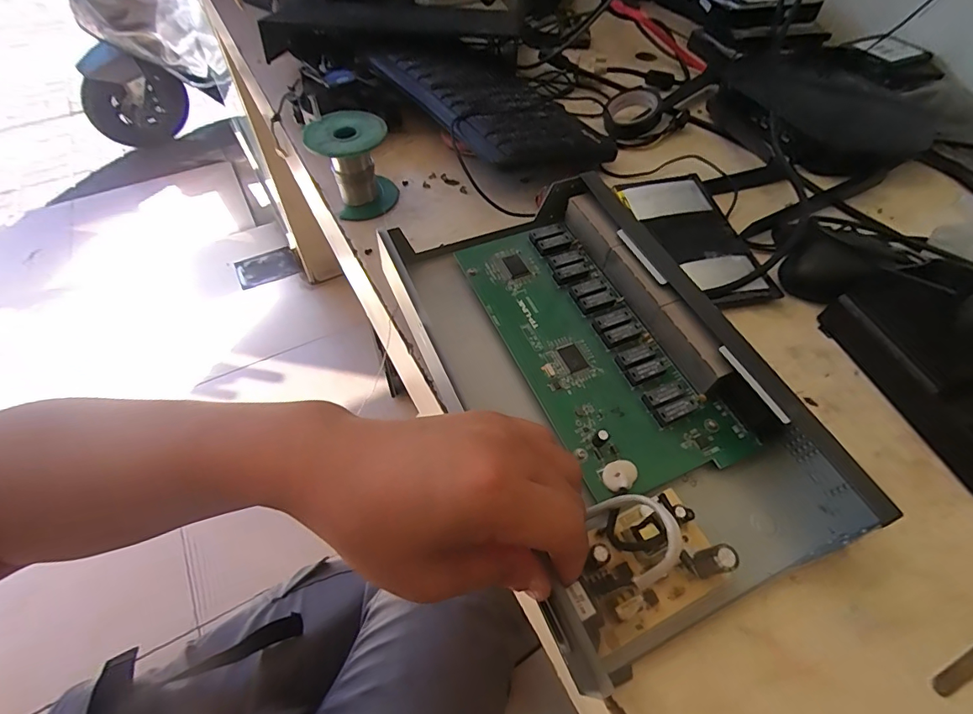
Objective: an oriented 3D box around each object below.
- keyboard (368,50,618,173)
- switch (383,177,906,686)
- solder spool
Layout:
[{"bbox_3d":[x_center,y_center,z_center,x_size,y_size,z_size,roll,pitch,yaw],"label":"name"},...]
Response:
[{"bbox_3d":[0.005,-0.263,0.497,0.162,0.030,0.286,-29,61,-29],"label":"keyboard"},{"bbox_3d":[0.069,0.007,0.299,0.187,0.055,0.282,-22,57,-14],"label":"switch"},{"bbox_3d":[-0.119,-0.172,0.426,0.065,0.072,0.065,-1,55,1],"label":"solder spool"}]

